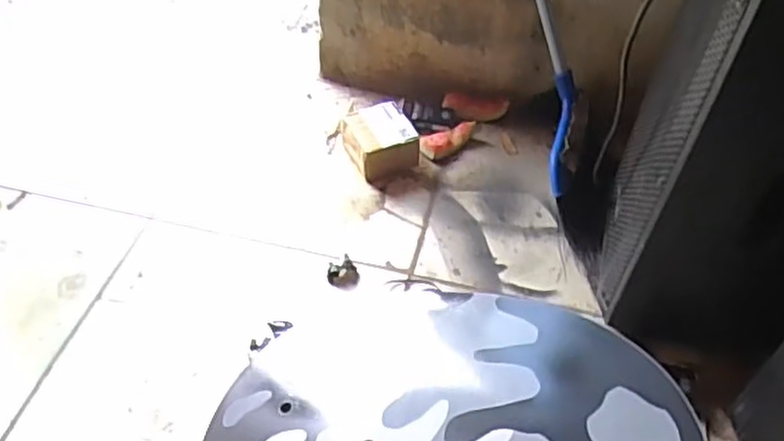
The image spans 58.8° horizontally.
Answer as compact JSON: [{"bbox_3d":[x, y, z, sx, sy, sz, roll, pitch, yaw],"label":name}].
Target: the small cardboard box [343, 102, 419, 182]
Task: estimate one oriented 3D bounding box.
[{"bbox_3d":[-0.020,-0.128,1.130,0.096,0.071,0.118,-19,51,-20],"label":"small cardboard box"}]

